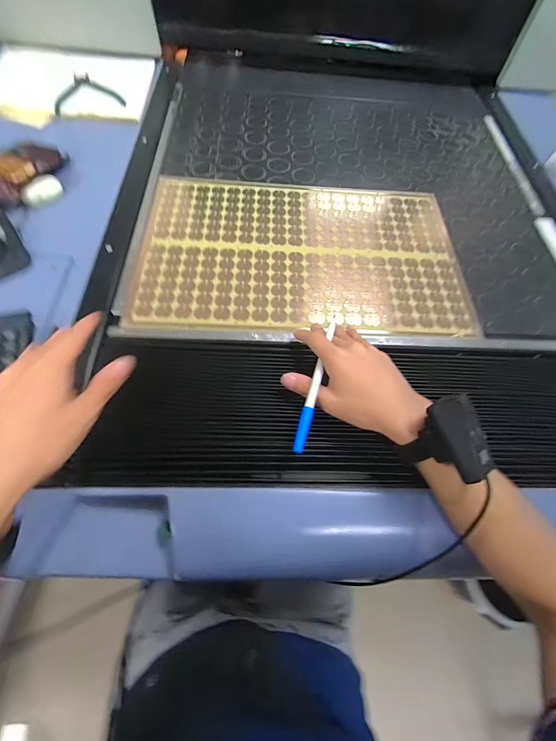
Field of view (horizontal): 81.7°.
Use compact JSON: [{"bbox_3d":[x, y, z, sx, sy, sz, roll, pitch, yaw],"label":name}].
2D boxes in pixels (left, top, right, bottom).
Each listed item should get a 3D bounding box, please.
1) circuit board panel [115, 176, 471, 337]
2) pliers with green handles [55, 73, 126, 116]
[{"bbox_3d":[0.038,-0.185,0.490,0.466,0.006,0.293,2,64,-3],"label":"circuit board panel"},{"bbox_3d":[-0.379,-0.551,0.636,0.127,0.012,0.127,-19,67,-13],"label":"pliers with green handles"}]

